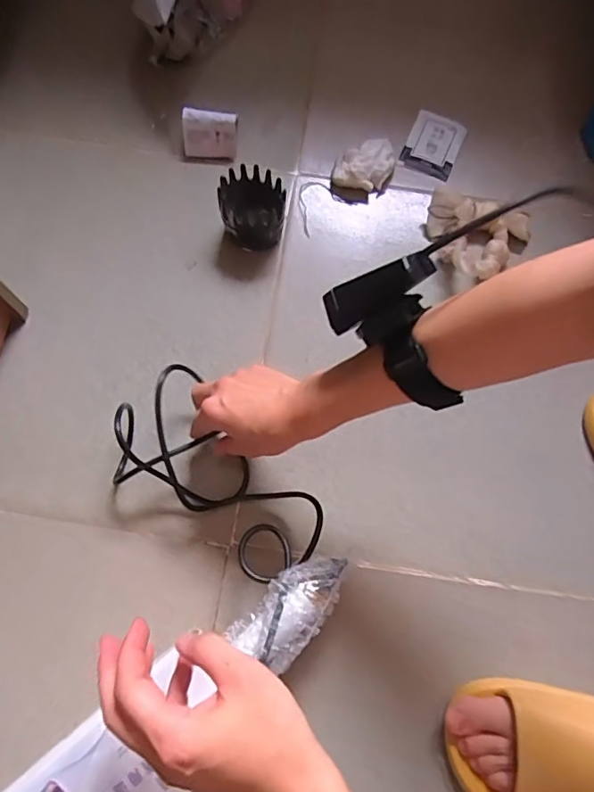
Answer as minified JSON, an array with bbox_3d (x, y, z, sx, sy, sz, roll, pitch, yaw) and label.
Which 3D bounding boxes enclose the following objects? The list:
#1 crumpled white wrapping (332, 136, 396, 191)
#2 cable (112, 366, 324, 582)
[{"bbox_3d":[0.075,-0.249,0.586,0.071,0.023,0.047,-27,78,-8],"label":"crumpled white wrapping"},{"bbox_3d":[-0.067,0.067,0.475,0.203,0.061,0.112,35,78,6],"label":"cable"}]

